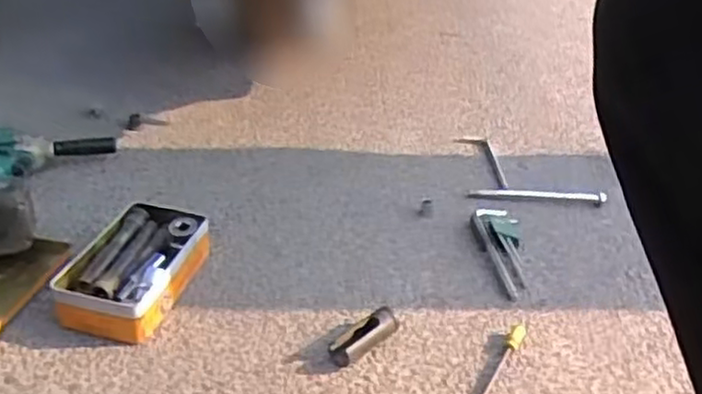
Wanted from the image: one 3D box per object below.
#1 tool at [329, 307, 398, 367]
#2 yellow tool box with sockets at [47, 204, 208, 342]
[{"bbox_3d":[0.014,0.142,0.710,0.078,0.030,0.029,-21,41,-37],"label":"tool"},{"bbox_3d":[-0.227,0.075,0.759,0.113,0.047,0.174,12,33,11],"label":"yellow tool box with sockets"}]

